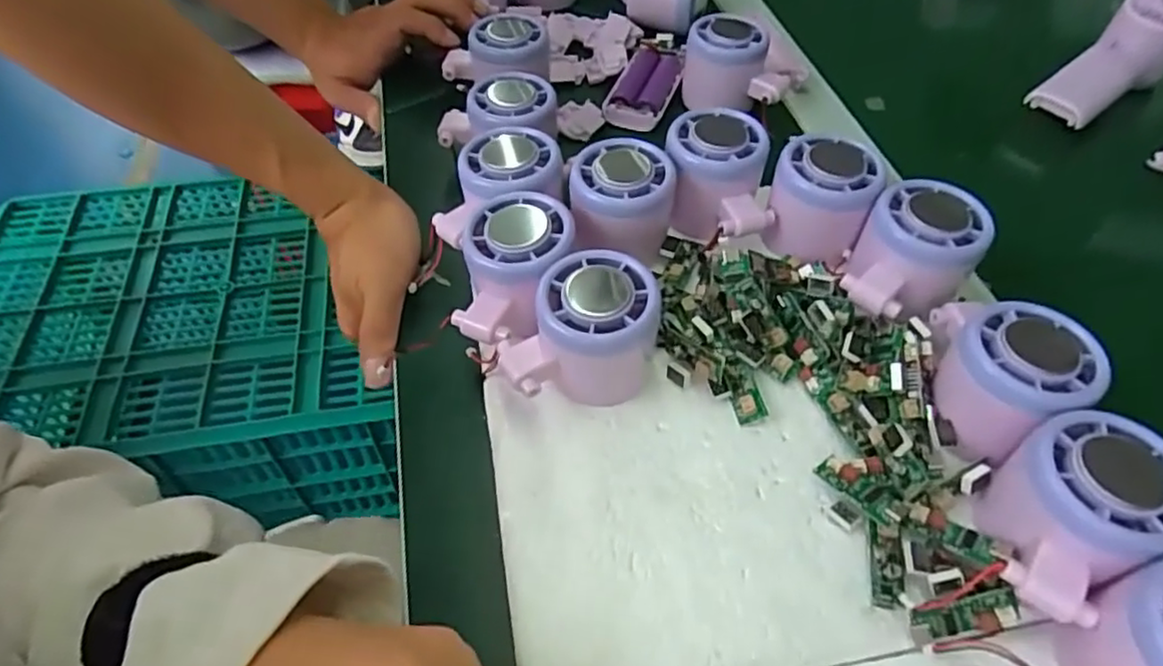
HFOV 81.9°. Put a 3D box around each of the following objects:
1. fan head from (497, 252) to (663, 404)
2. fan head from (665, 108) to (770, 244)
[{"bbox_3d":[-0.002,0.001,0.317,0.073,0.056,0.055,-7,52,-5],"label":"fan head"},{"bbox_3d":[0.077,-0.093,0.389,0.052,0.055,0.059,15,54,12],"label":"fan head"}]

